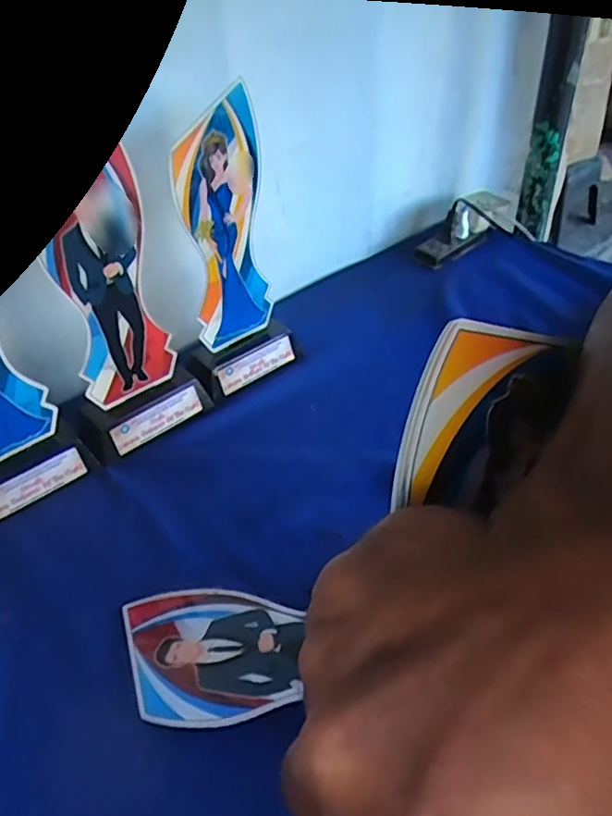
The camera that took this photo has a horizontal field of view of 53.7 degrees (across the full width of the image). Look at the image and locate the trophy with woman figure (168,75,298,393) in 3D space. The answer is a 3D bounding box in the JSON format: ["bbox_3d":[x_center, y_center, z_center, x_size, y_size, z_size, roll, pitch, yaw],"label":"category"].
[{"bbox_3d":[-0.078,-0.153,0.630,0.114,0.298,0.045,-29,46,-25],"label":"trophy with woman figure"}]

